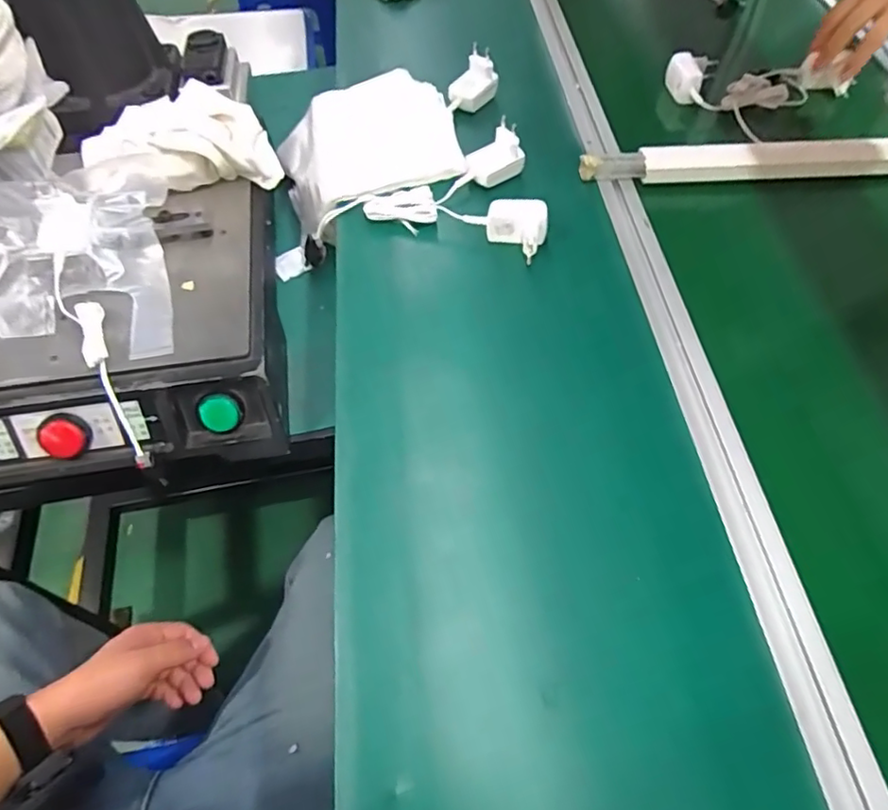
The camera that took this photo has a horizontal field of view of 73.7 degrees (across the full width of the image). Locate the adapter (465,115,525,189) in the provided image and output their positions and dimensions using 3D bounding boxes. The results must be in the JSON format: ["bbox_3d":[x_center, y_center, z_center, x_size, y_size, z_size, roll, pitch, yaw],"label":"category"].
[{"bbox_3d":[0.057,-0.277,0.660,0.064,0.062,0.031,-28,62,-17],"label":"adapter"}]

